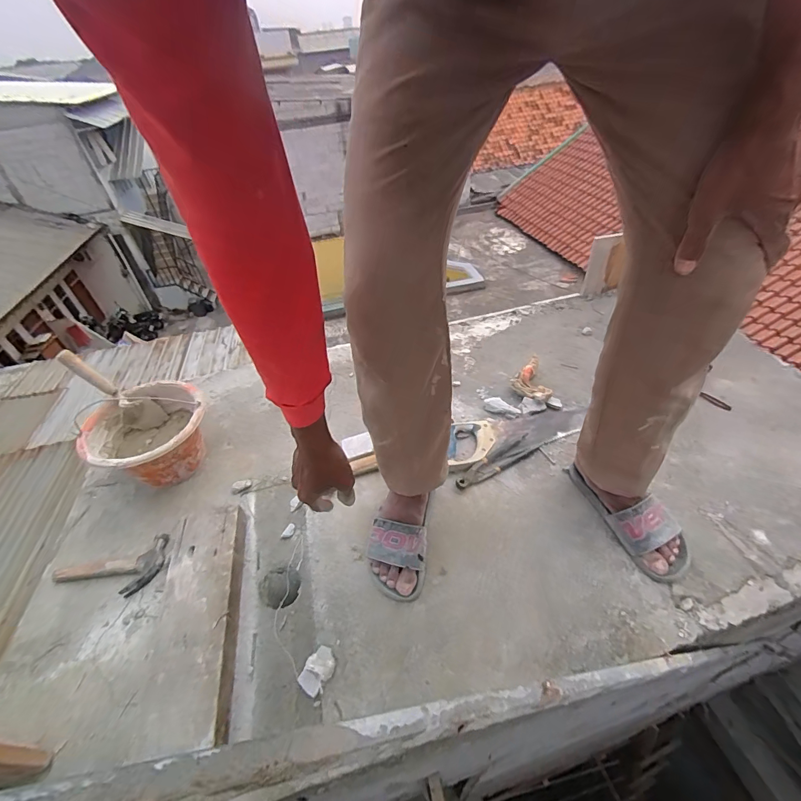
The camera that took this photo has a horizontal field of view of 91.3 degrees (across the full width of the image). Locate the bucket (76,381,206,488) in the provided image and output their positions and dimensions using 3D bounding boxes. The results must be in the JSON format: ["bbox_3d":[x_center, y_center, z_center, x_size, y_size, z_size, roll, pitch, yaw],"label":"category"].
[{"bbox_3d":[-0.565,0.094,0.913,0.238,0.160,0.243,-4,43,3],"label":"bucket"}]

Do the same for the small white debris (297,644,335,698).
[{"bbox_3d":[-0.133,0.434,0.630,0.043,0.021,0.064,17,48,24],"label":"small white debris"}]

